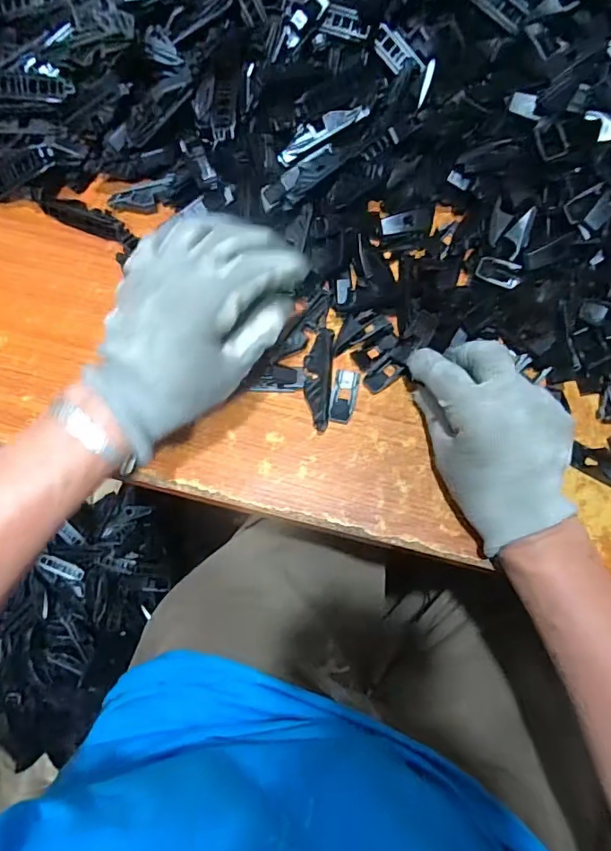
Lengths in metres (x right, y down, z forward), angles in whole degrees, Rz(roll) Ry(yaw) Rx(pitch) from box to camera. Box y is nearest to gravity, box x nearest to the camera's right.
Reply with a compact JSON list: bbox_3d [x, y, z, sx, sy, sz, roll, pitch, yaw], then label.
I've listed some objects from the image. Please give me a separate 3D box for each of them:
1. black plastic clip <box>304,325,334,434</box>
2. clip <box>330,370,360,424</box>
[{"bbox_3d":[0.009,-0.034,0.376,0.021,0.016,0.077,5,72,1],"label":"black plastic clip"},{"bbox_3d":[0.029,-0.022,0.379,0.019,0.004,0.042,11,72,3],"label":"clip"}]

